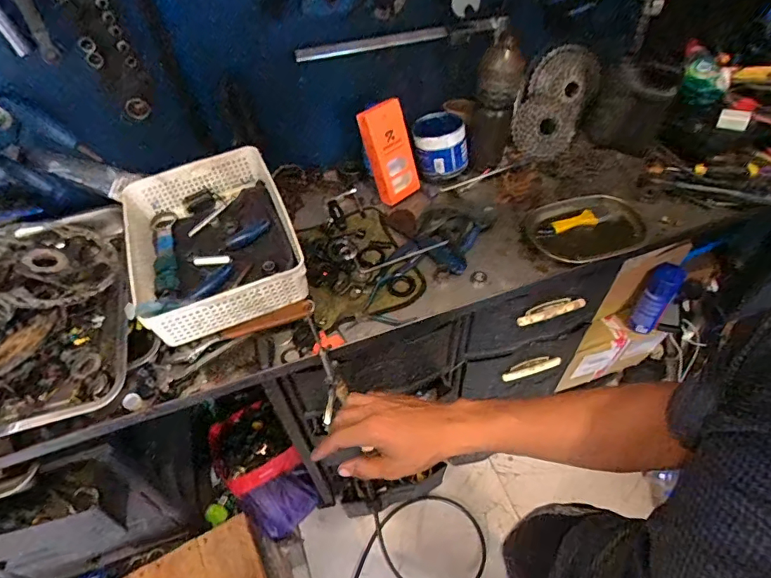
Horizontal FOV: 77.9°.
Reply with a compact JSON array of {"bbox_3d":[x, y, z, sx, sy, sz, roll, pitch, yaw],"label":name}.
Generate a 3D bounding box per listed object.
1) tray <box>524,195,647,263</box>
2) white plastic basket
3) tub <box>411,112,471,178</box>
[{"bbox_3d":[0.373,-0.113,0.885,0.209,0.033,0.156,-16,54,-9],"label":"tray"},{"bbox_3d":[-0.290,-0.076,0.811,0.243,0.104,0.327,-19,54,-12],"label":"white plastic basket"},{"bbox_3d":[0.111,-0.292,0.972,0.113,0.094,0.122,-1,53,2],"label":"tub"}]

